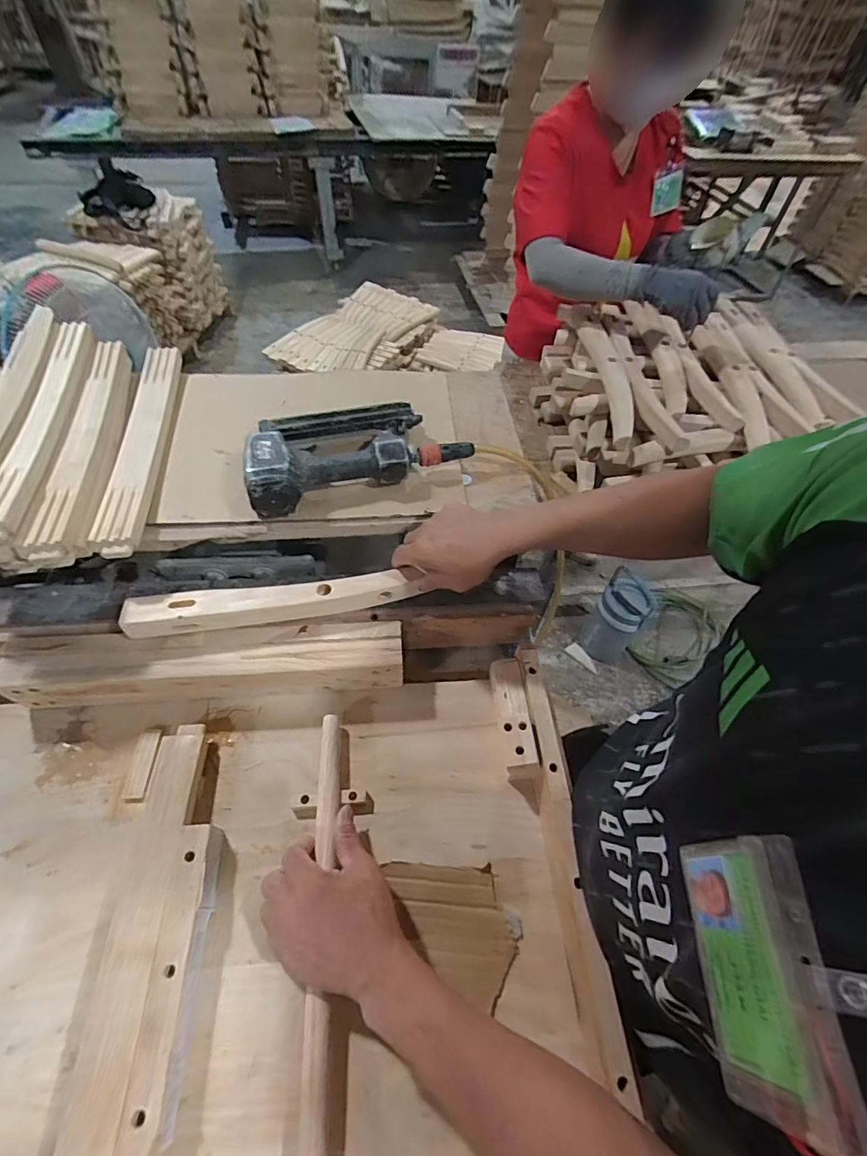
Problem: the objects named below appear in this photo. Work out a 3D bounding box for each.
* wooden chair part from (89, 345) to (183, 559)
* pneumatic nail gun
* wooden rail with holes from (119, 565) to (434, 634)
[{"bbox_3d":[-0.378,-0.186,0.627,0.055,0.031,0.390,-8,54,-9],"label":"wooden chair part"},{"bbox_3d":[-0.101,-0.178,0.625,0.287,0.053,0.154,-15,56,-15],"label":"pneumatic nail gun"},{"bbox_3d":[-0.188,0.027,0.569,0.320,0.029,0.040,-7,54,-10],"label":"wooden rail with holes"}]

